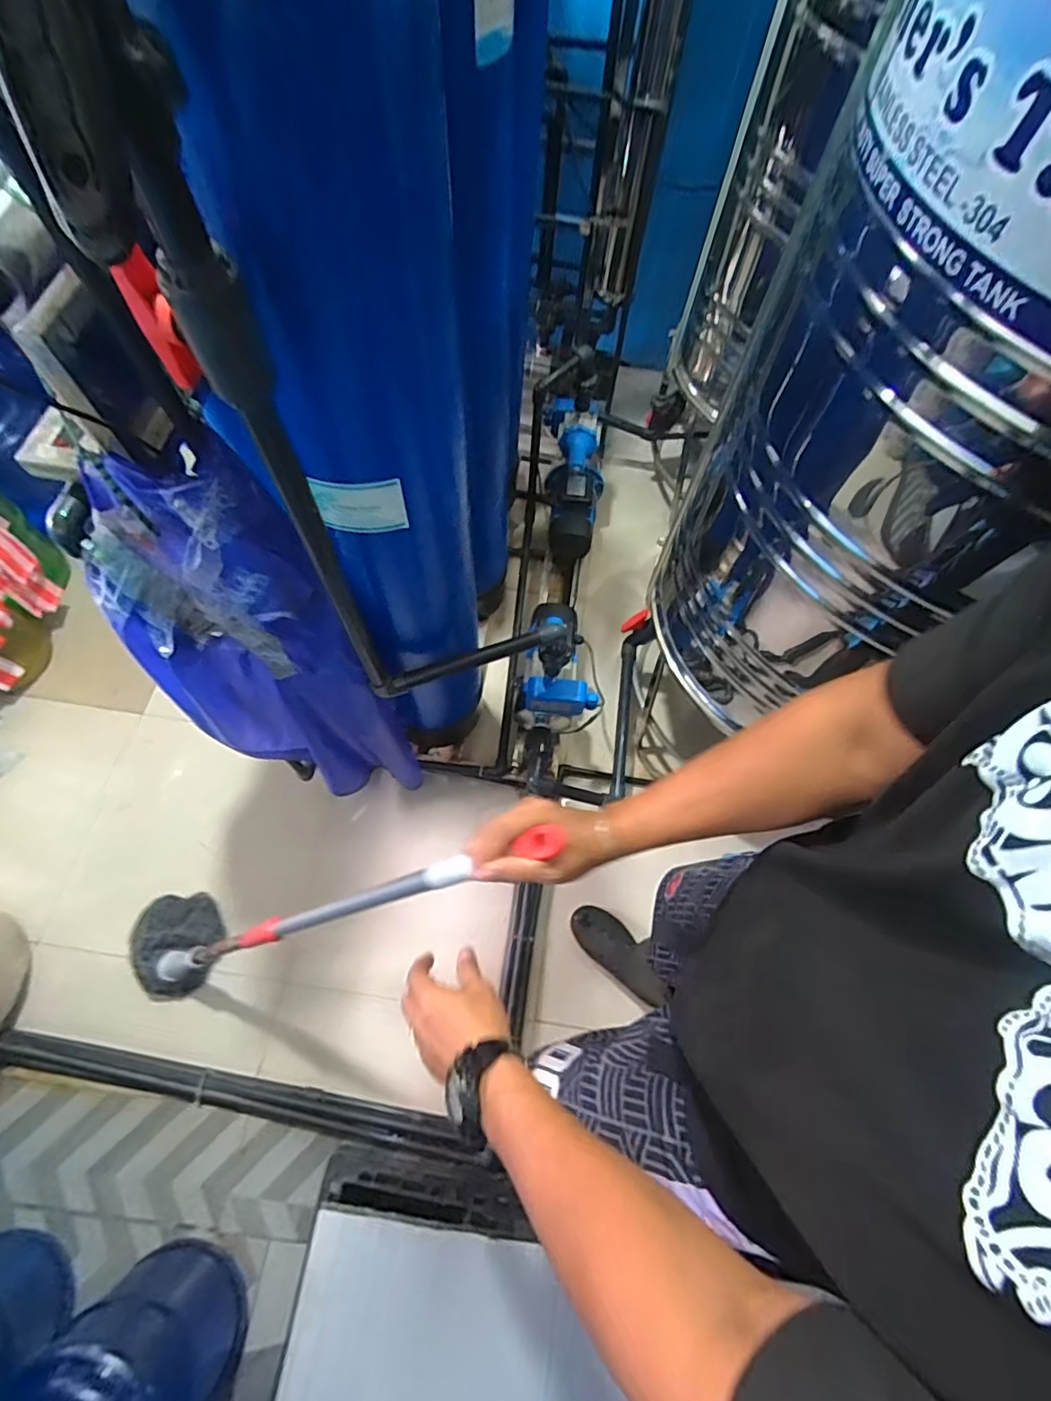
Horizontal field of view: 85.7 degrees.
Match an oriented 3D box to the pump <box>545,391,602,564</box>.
[{"bbox_3d":[0.156,-0.655,1.695,0.177,0.169,0.445,0,103,-3],"label":"pump"}]

